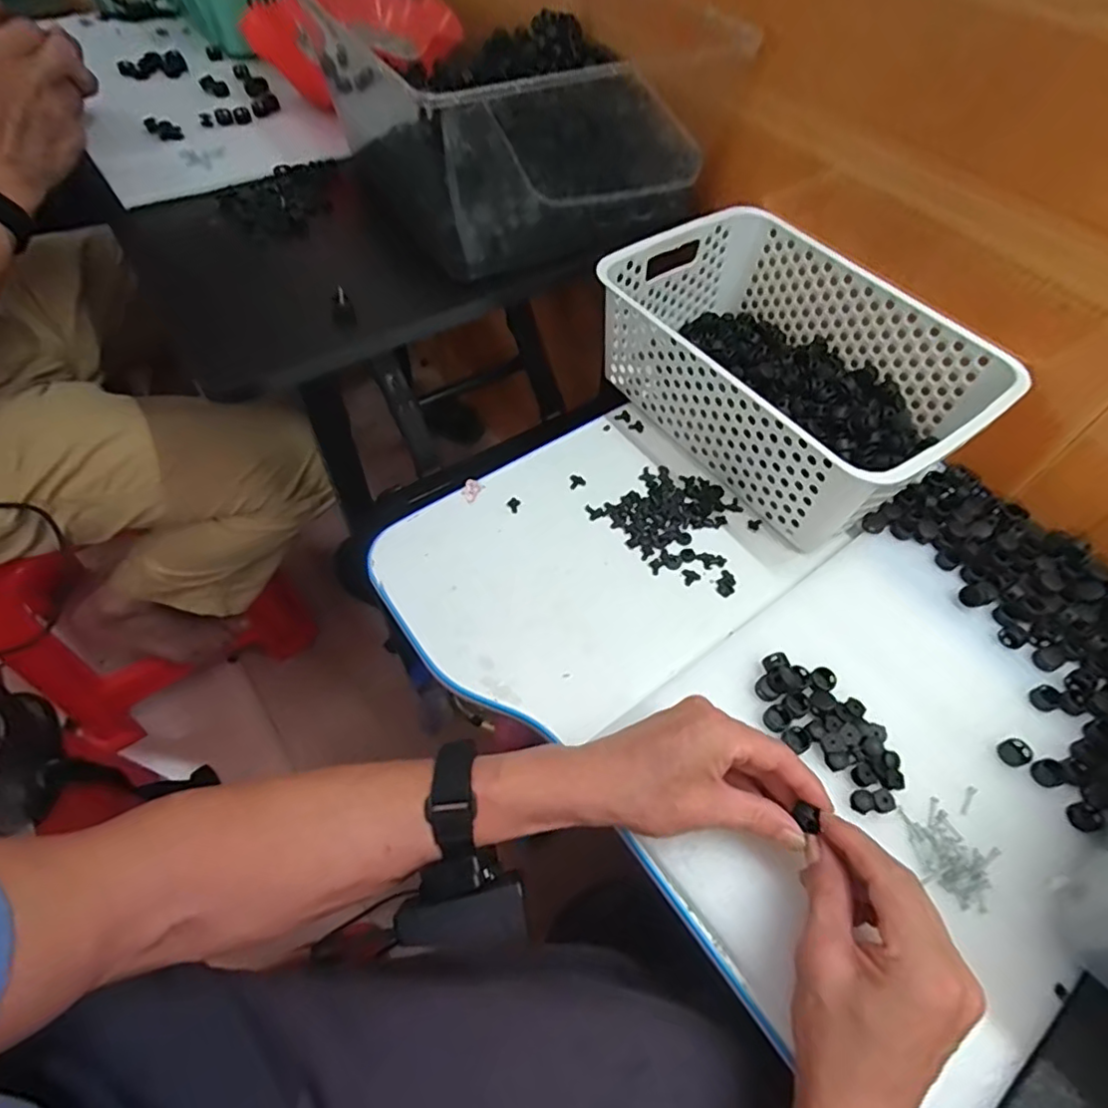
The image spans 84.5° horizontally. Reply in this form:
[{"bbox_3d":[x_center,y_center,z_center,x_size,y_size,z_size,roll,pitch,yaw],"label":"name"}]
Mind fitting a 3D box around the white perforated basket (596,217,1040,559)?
[{"bbox_3d":[0.202,-0.160,0.537,0.204,0.110,0.305,-32,62,-20],"label":"white perforated basket"}]

